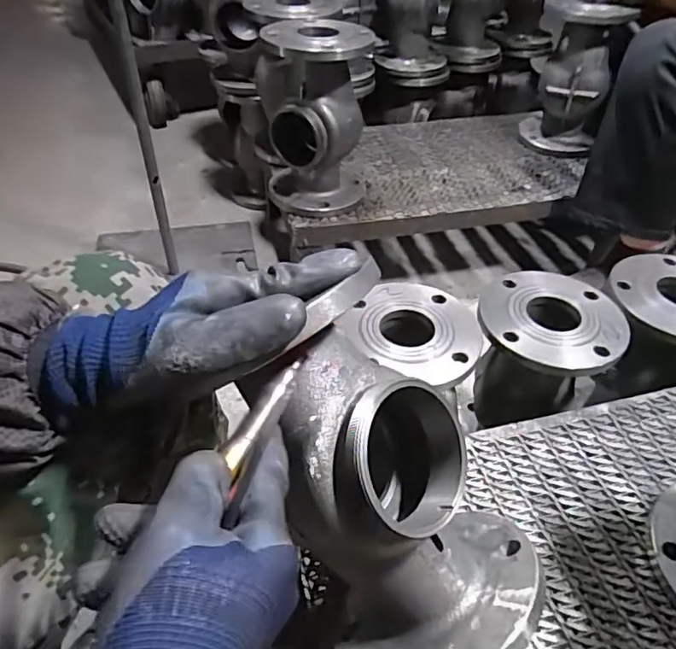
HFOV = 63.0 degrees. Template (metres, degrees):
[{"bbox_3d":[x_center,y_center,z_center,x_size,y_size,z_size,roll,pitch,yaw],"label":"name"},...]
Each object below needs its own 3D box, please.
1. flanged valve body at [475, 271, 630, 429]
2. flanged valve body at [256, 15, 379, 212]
[{"bbox_3d":[0.263,0.035,0.721,0.165,0.145,0.161,11,45,9],"label":"flanged valve body"},{"bbox_3d":[-0.034,-0.350,0.949,0.164,0.278,0.154,0,44,-3],"label":"flanged valve body"}]

